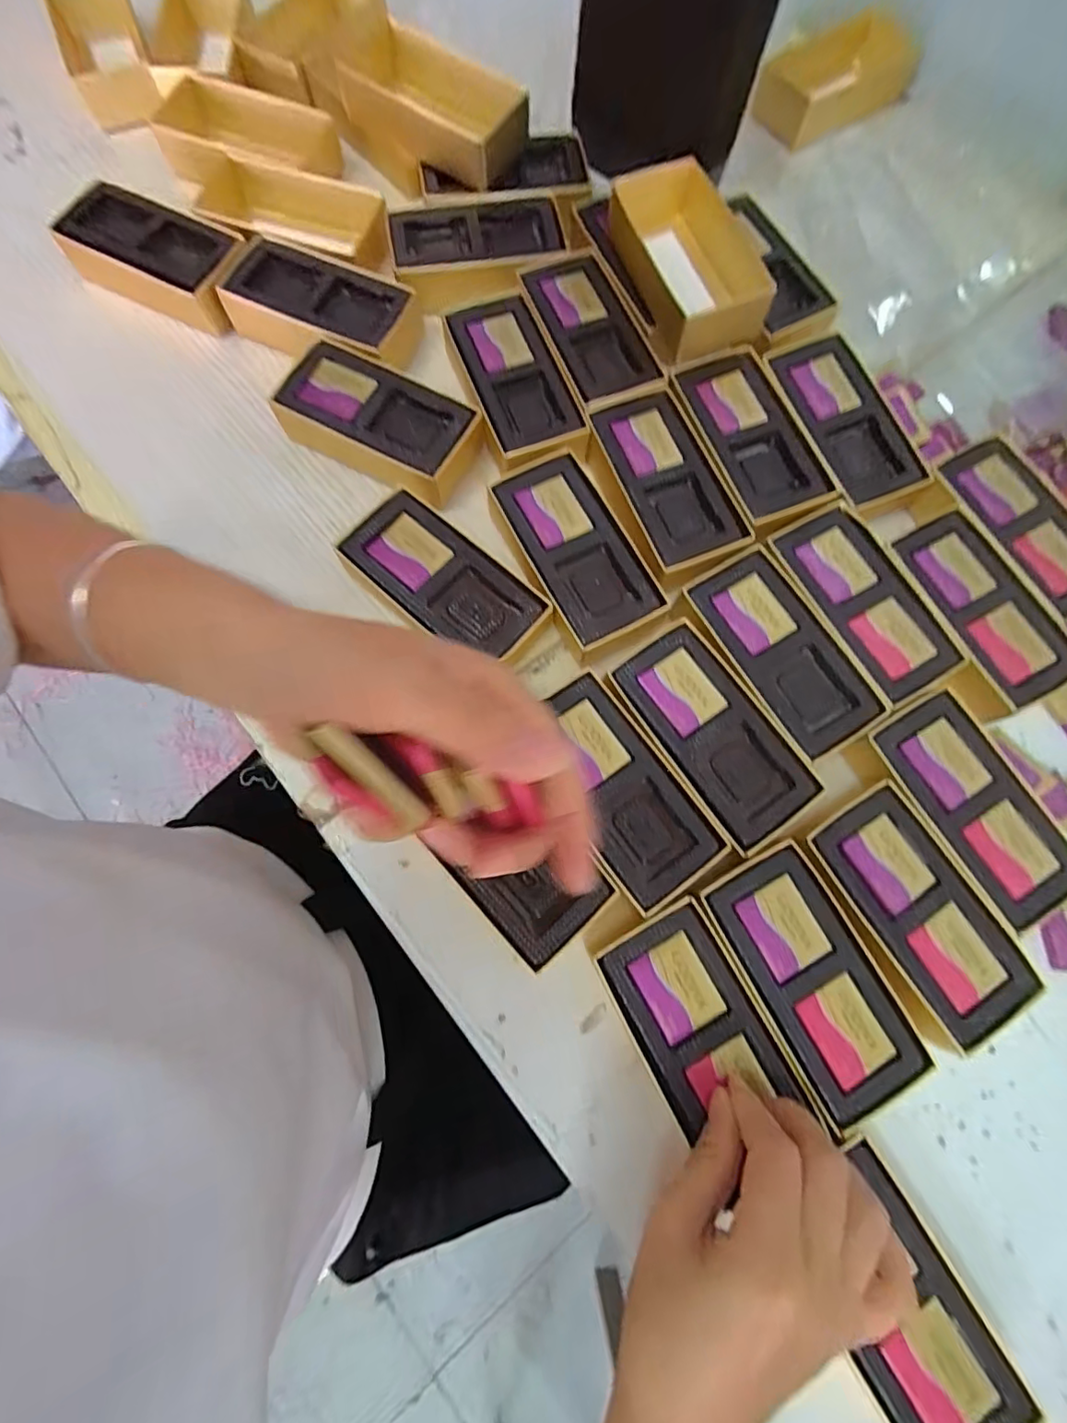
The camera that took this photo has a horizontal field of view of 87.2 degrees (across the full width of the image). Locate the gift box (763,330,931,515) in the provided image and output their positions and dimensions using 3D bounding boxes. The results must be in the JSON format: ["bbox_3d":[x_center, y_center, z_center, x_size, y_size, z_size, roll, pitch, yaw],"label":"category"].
[{"bbox_3d":[0.193,-0.173,0.350,0.062,0.029,0.119,-20,77,-6],"label":"gift box"}]

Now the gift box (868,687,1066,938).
[{"bbox_3d":[0.225,0.051,0.296,0.054,0.029,0.113,-31,78,-9],"label":"gift box"}]

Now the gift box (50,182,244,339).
[{"bbox_3d":[-0.249,-0.302,0.371,0.116,0.030,0.054,25,76,5],"label":"gift box"}]

